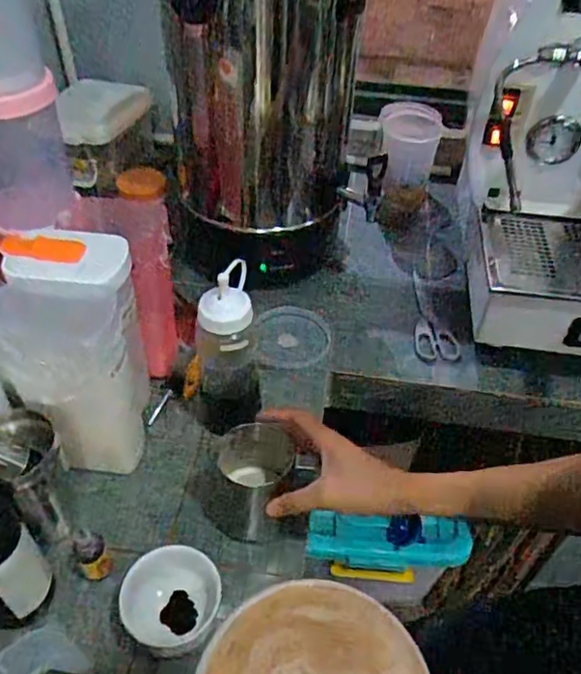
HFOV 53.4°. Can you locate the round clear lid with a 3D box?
[{"bbox_3d":[0.001,-0.004,0.859,0.114,0.020,0.105,1,45,-1],"label":"round clear lid"}]

